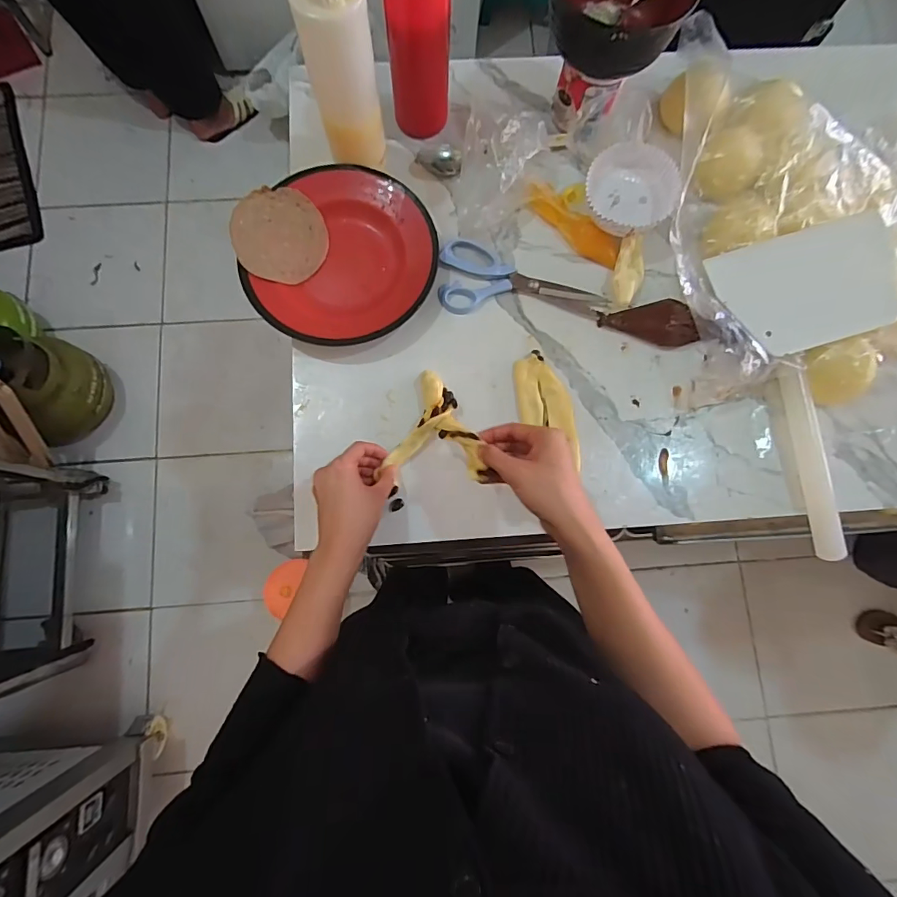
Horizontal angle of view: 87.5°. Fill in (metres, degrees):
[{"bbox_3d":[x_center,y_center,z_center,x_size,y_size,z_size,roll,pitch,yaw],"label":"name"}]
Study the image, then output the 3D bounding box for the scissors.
[{"bbox_3d":[0.077,-0.173,0.533,0.193,0.012,0.079,21,80,3],"label":"scissors"}]

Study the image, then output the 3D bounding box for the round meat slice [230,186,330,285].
[{"bbox_3d":[-0.188,-0.239,0.526,0.099,0.007,0.101,0,91,-19],"label":"round meat slice"}]

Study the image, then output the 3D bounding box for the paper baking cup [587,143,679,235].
[{"bbox_3d":[0.204,-0.289,0.526,0.098,0.036,0.093,0,80,-1],"label":"paper baking cup"}]

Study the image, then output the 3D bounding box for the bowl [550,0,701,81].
[{"bbox_3d":[0.173,-0.451,0.469,0.135,0.063,0.119,30,80,4],"label":"bowl"}]

